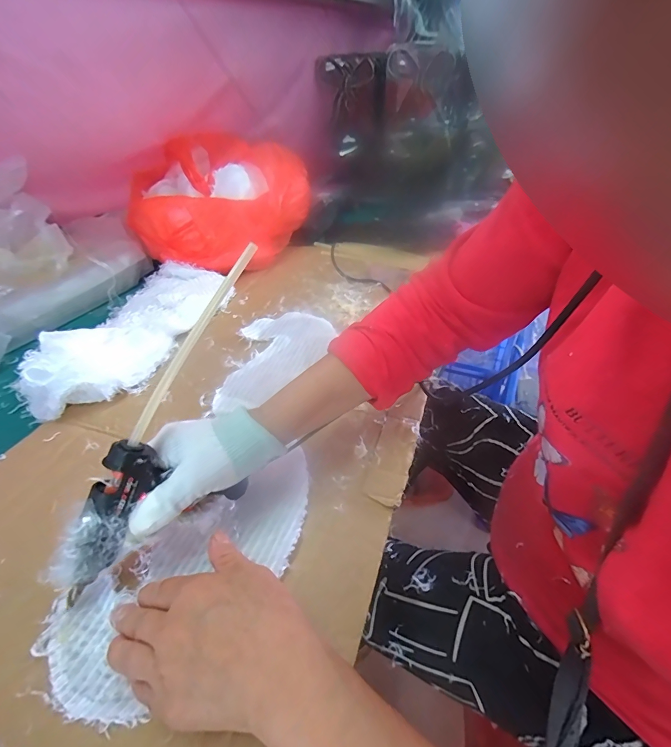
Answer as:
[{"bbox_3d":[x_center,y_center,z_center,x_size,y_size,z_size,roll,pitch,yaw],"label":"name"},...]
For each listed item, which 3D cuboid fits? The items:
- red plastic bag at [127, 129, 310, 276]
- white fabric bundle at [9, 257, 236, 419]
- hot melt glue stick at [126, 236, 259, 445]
[{"bbox_3d":[-0.237,-0.364,0.791,0.342,0.188,0.364,13,42,22],"label":"red plastic bag"},{"bbox_3d":[-0.301,-0.087,0.554,0.163,0.061,0.373,3,39,10],"label":"white fabric bundle"},{"bbox_3d":[-0.100,-0.023,0.261,0.005,0.010,0.161,28,85,34],"label":"hot melt glue stick"}]

